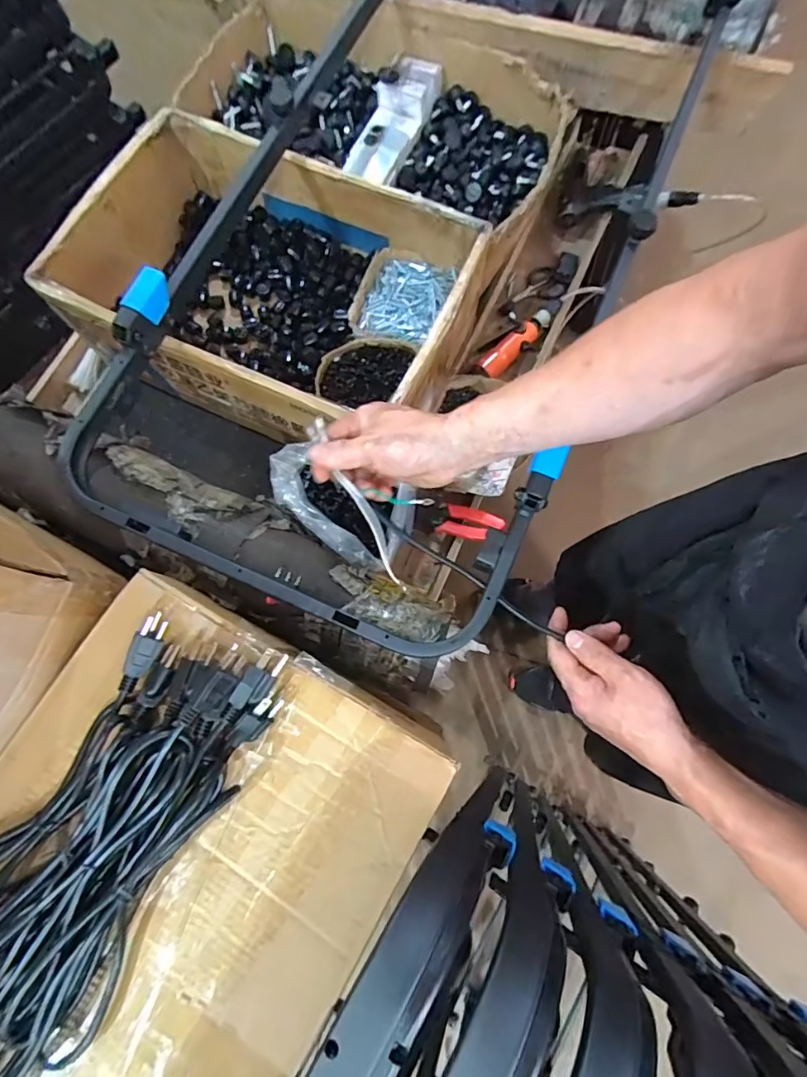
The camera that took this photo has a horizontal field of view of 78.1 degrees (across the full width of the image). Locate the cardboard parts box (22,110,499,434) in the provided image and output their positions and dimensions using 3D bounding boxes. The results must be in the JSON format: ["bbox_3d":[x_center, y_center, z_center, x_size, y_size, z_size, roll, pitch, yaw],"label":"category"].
[{"bbox_3d":[-0.189,-0.351,0.728,0.520,0.171,0.350,25,77,7],"label":"cardboard parts box"}]

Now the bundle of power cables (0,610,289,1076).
[{"bbox_3d":[-0.281,0.281,0.382,0.177,0.046,0.491,38,79,10],"label":"bundle of power cables"}]

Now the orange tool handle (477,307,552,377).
[{"bbox_3d":[0.187,-0.322,0.830,0.155,0.032,0.048,-42,78,-9],"label":"orange tool handle"}]

